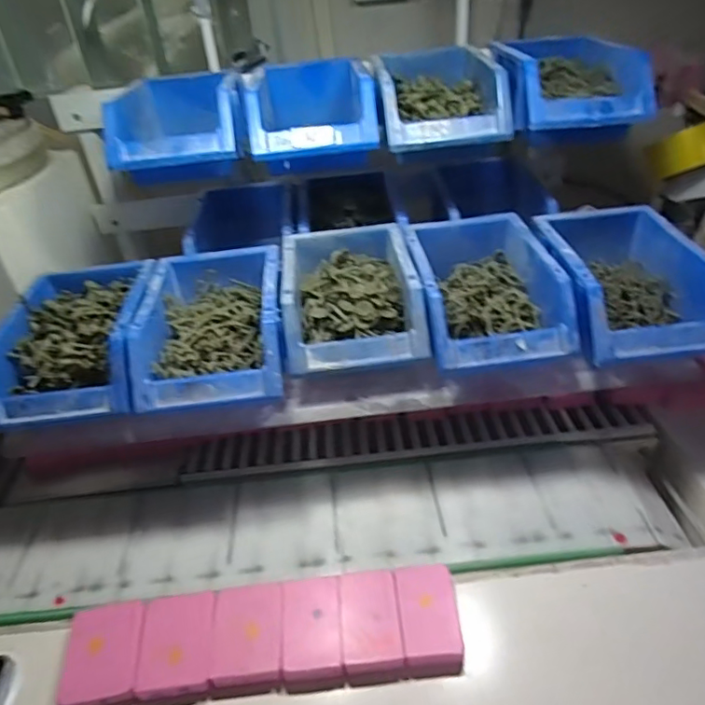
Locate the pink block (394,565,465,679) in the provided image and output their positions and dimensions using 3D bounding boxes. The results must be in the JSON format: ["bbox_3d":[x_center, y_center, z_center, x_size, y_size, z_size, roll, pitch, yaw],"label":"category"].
[{"bbox_3d":[0.059,0.204,0.414,0.045,0.014,0.076,-5,39,-1],"label":"pink block"}]

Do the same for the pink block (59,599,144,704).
[{"bbox_3d":[-0.190,0.229,0.409,0.056,0.013,0.077,-10,39,-7],"label":"pink block"}]

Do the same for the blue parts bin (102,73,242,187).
[{"bbox_3d":[-0.185,-0.248,0.581,0.122,0.068,0.199,-9,37,-4],"label":"blue parts bin"}]

